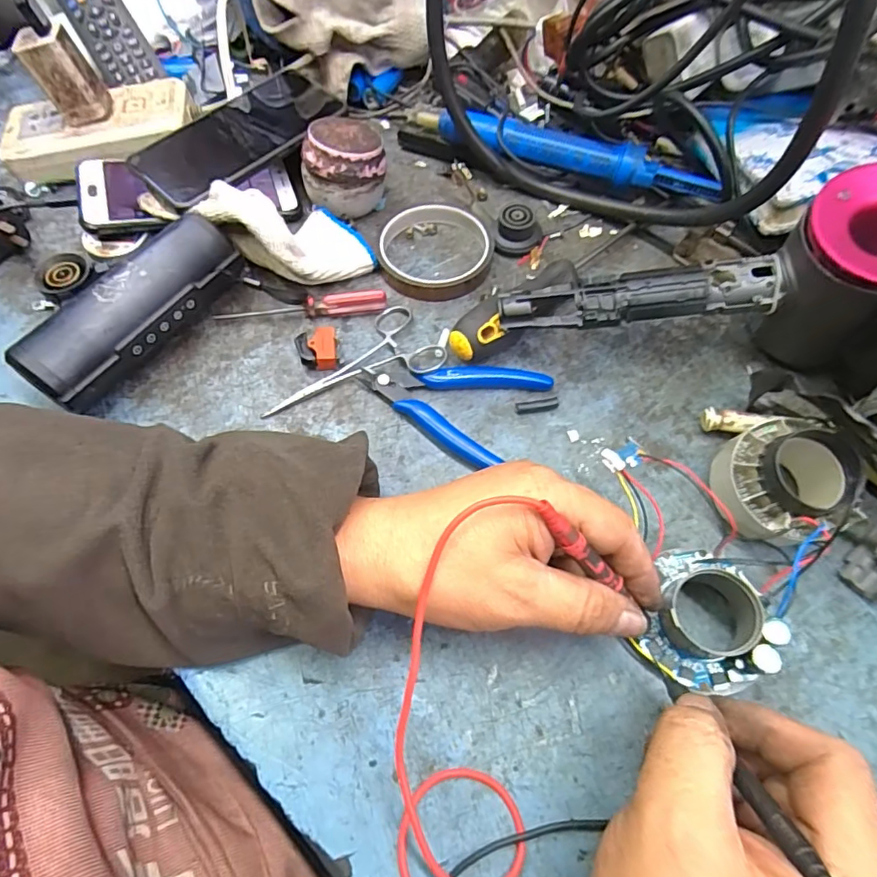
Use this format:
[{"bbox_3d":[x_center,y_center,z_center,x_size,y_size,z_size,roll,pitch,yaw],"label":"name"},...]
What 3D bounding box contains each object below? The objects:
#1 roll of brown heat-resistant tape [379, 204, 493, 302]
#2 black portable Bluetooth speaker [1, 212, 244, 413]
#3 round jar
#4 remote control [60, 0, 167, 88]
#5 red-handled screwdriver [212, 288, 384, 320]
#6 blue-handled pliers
[{"bbox_3d":[-0.002,-0.143,0.405,0.081,0.015,0.086,0,62,0],"label":"roll of brown heat-resistant tape"},{"bbox_3d":[-0.196,-0.082,0.355,0.045,0.055,0.150,30,66,15],"label":"black portable Bluetooth speaker"},{"bbox_3d":[-0.073,-0.208,0.414,0.061,0.060,0.051,-13,63,-7],"label":"round jar"},{"bbox_3d":[-0.309,-0.390,0.469,0.048,0.028,0.160,-33,101,-16],"label":"remote control"},{"bbox_3d":[-0.097,-0.092,0.381,0.120,0.013,0.013,-8,62,-4],"label":"red-handled screwdriver"},{"bbox_3d":[0.006,-0.030,0.351,0.110,0.012,0.075,26,65,13],"label":"blue-handled pliers"}]

